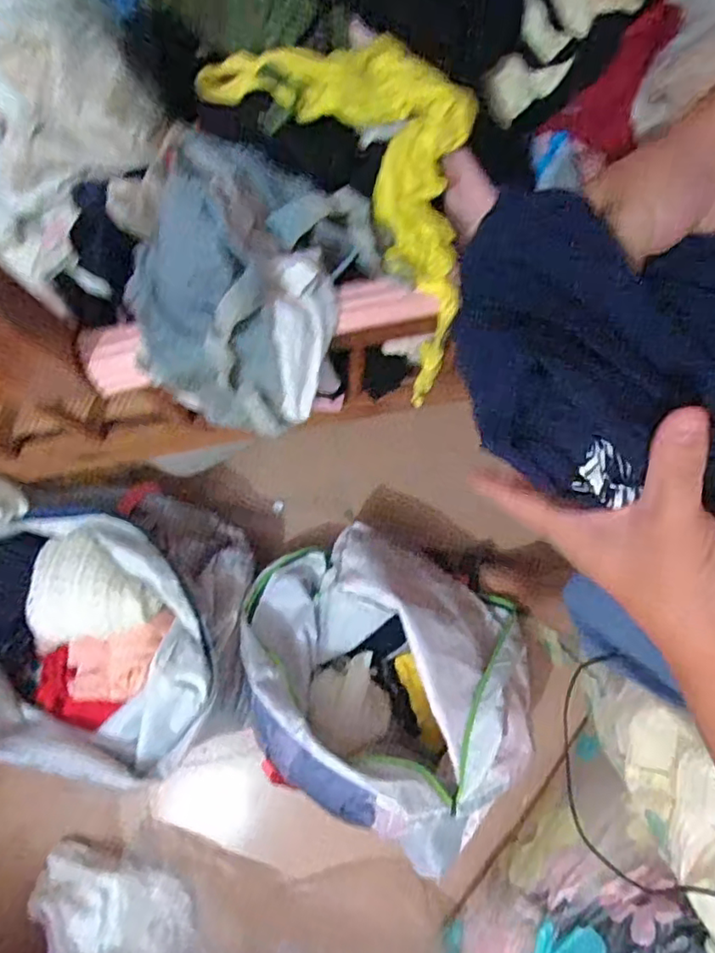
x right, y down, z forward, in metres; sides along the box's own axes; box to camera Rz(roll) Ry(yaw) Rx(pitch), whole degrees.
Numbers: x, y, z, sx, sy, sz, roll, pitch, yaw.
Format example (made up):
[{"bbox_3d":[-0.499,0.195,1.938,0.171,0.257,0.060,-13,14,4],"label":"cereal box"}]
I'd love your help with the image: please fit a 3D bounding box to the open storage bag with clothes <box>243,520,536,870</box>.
[{"bbox_3d":[0.032,0.328,0.983,0.509,0.294,0.438,30,81,5],"label":"open storage bag with clothes"}]

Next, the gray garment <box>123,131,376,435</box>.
[{"bbox_3d":[-0.091,-0.164,0.514,0.181,0.133,0.209,17,80,3],"label":"gray garment"}]

